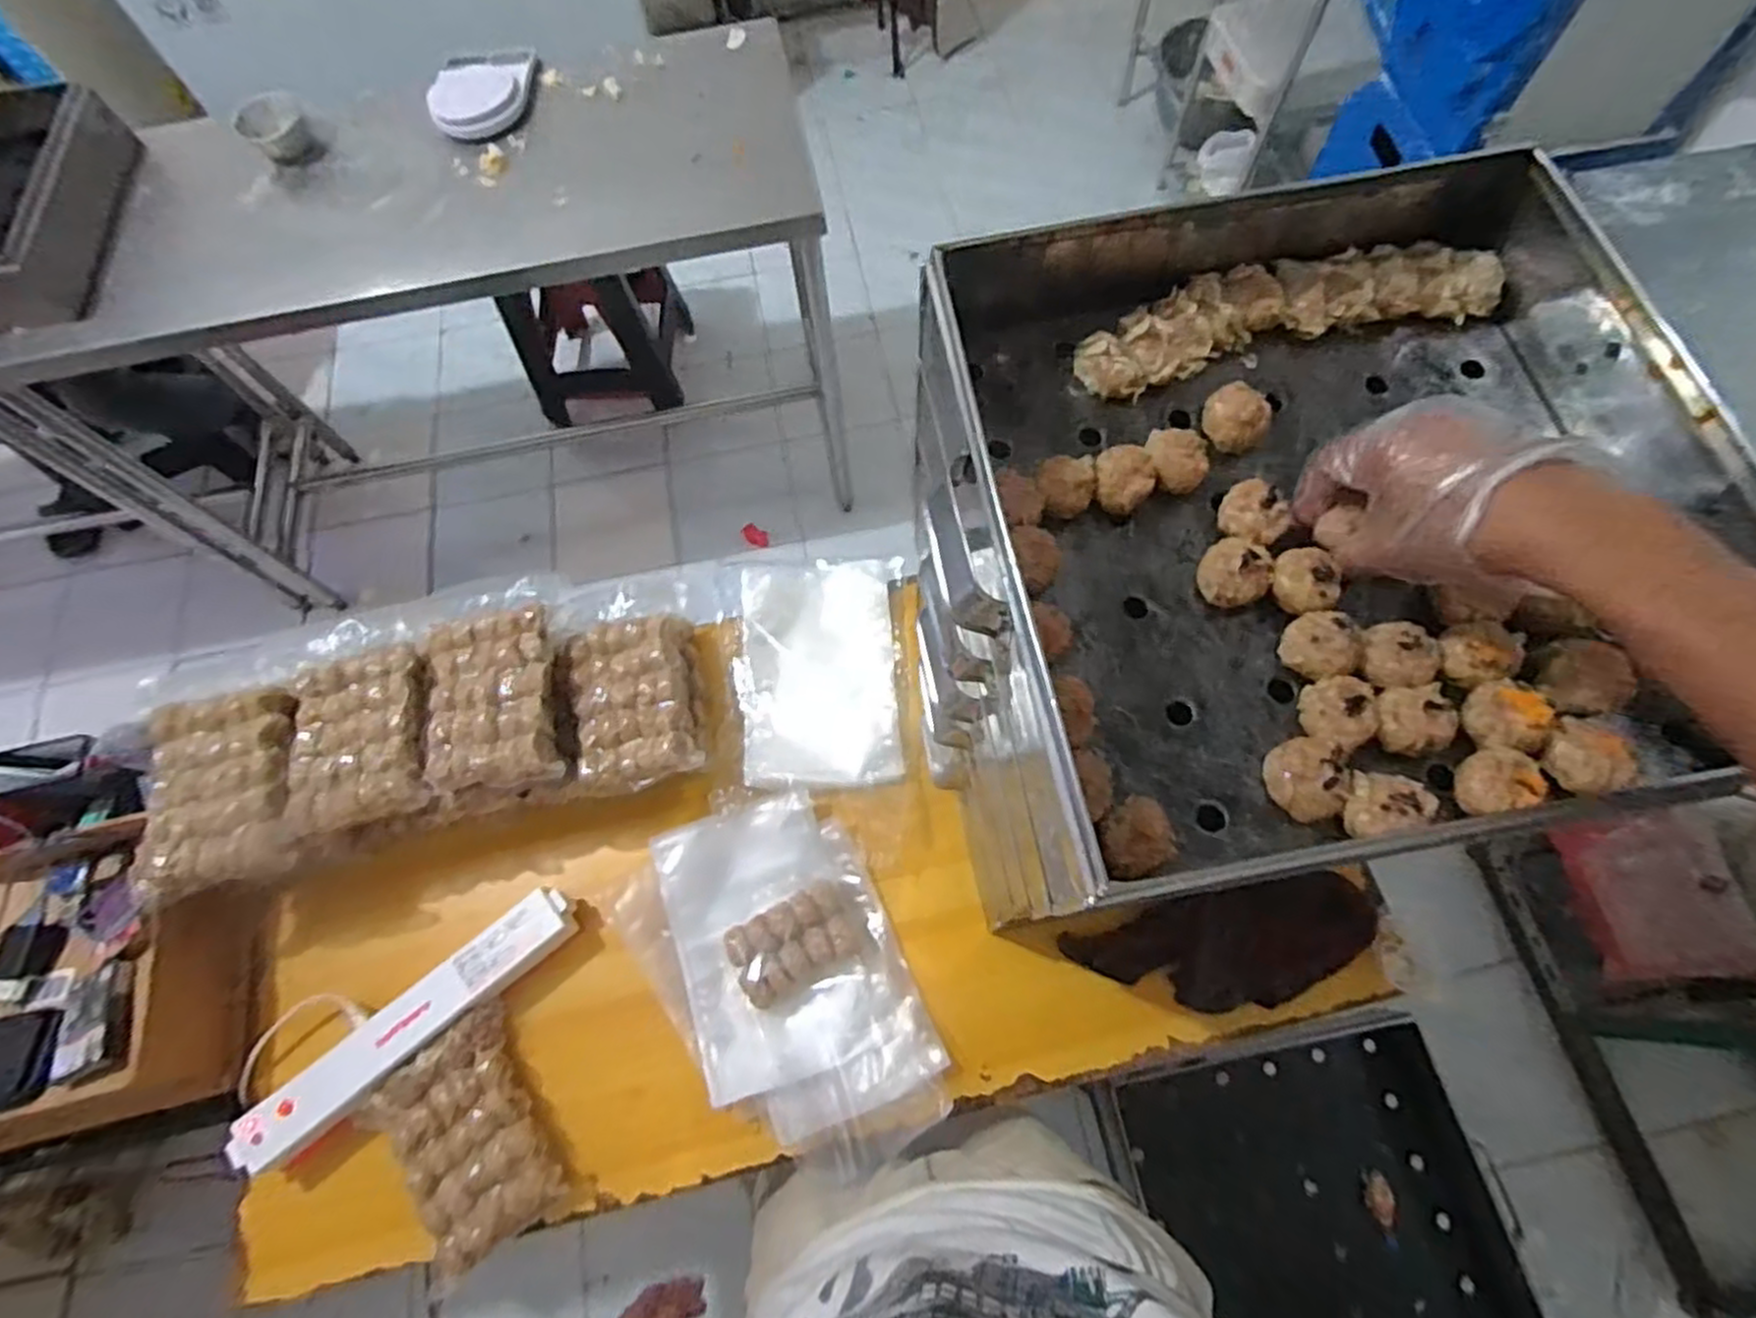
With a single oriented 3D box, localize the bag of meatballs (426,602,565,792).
[{"bbox_3d":[-0.399,0.045,0.796,0.131,0.048,0.188,-12,68,-2],"label":"bag of meatballs"}]

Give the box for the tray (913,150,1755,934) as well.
[{"bbox_3d":[0.248,-0.097,0.475,0.426,0.110,0.441,-5,68,1],"label":"tray"}]

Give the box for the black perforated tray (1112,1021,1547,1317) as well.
[{"bbox_3d":[0.543,0.693,0.915,0.390,0.060,0.415,-13,68,-3],"label":"black perforated tray"}]

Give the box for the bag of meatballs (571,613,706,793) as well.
[{"bbox_3d":[-0.263,0.053,0.851,0.125,0.076,0.186,-14,68,-3],"label":"bag of meatballs"}]

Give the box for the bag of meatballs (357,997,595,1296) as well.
[{"bbox_3d":[-0.392,0.466,0.739,0.144,0.040,0.206,-32,70,-10],"label":"bag of meatballs"}]

